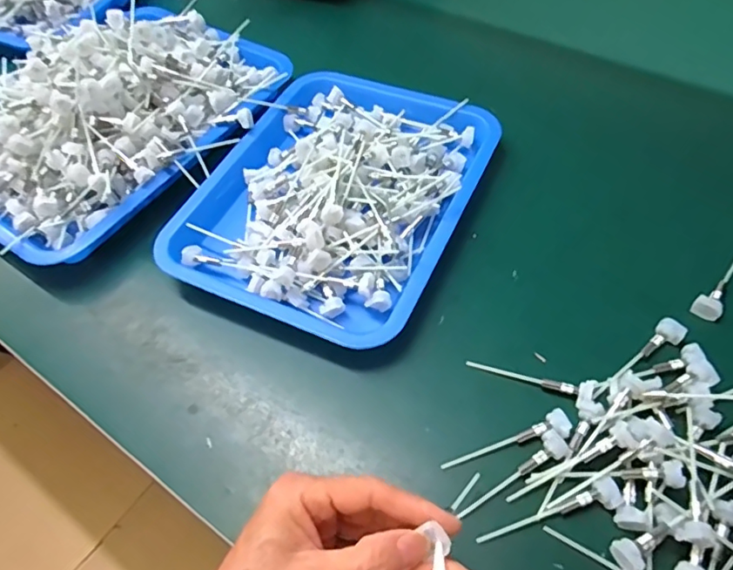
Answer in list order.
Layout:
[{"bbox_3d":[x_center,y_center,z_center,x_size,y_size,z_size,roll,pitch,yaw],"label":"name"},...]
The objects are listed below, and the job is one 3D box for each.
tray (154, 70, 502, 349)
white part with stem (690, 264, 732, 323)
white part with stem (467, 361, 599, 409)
[{"bbox_3d":[-0.024,-0.090,0.487,0.226,0.048,0.289,21,61,17],"label":"tray"},{"bbox_3d":[0.282,-0.004,0.422,0.088,0.014,0.019,-41,63,-20],"label":"white part with stem"},{"bbox_3d":[0.115,0.067,0.386,0.087,0.009,0.017,12,57,24],"label":"white part with stem"}]

